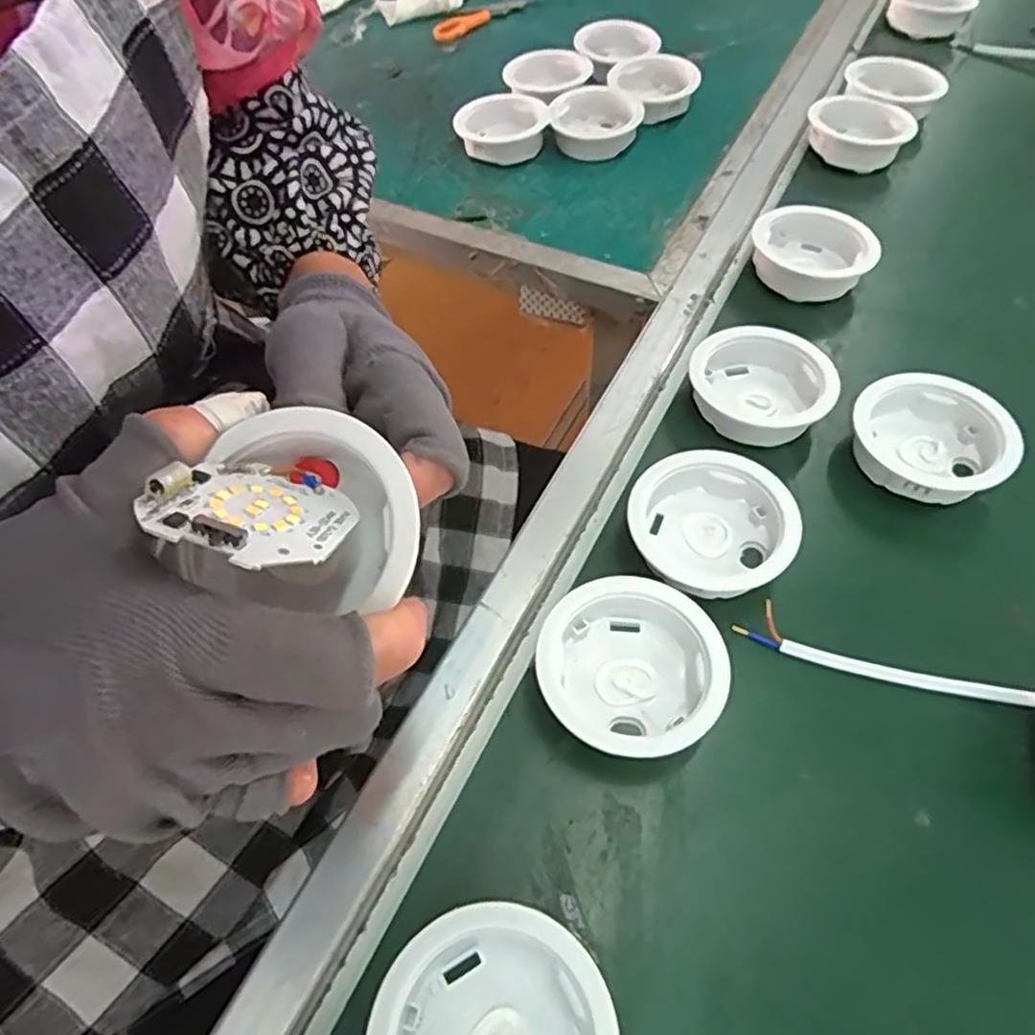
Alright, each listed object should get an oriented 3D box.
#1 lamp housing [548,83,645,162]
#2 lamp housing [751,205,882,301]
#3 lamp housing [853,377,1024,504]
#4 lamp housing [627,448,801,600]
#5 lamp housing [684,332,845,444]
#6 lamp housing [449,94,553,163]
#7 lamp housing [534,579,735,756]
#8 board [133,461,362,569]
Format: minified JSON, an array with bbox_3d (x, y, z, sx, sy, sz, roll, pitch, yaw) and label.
[{"bbox_3d":[0.061,-0.310,0.537,0.068,0.025,0.068,4,55,5],"label":"lamp housing"},{"bbox_3d":[0.180,-0.162,0.423,0.070,0.029,0.056,16,57,13],"label":"lamp housing"},{"bbox_3d":[0.202,-0.036,0.340,0.071,0.031,0.066,-1,55,1],"label":"lamp housing"},{"bbox_3d":[0.086,0.004,0.312,0.070,0.025,0.065,-1,55,1],"label":"lamp housing"},{"bbox_3d":[0.126,-0.067,0.359,0.065,0.027,0.068,-1,55,1],"label":"lamp housing"},{"bbox_3d":[-0.011,-0.301,0.534,0.066,0.024,0.062,-1,55,1],"label":"lamp housing"},{"bbox_3d":[0.045,0.061,0.274,0.071,0.026,0.069,-1,55,1],"label":"lamp housing"},{"bbox_3d":[-0.067,-0.002,0.177,0.045,0.004,0.042,20,27,-1],"label":"board"}]

